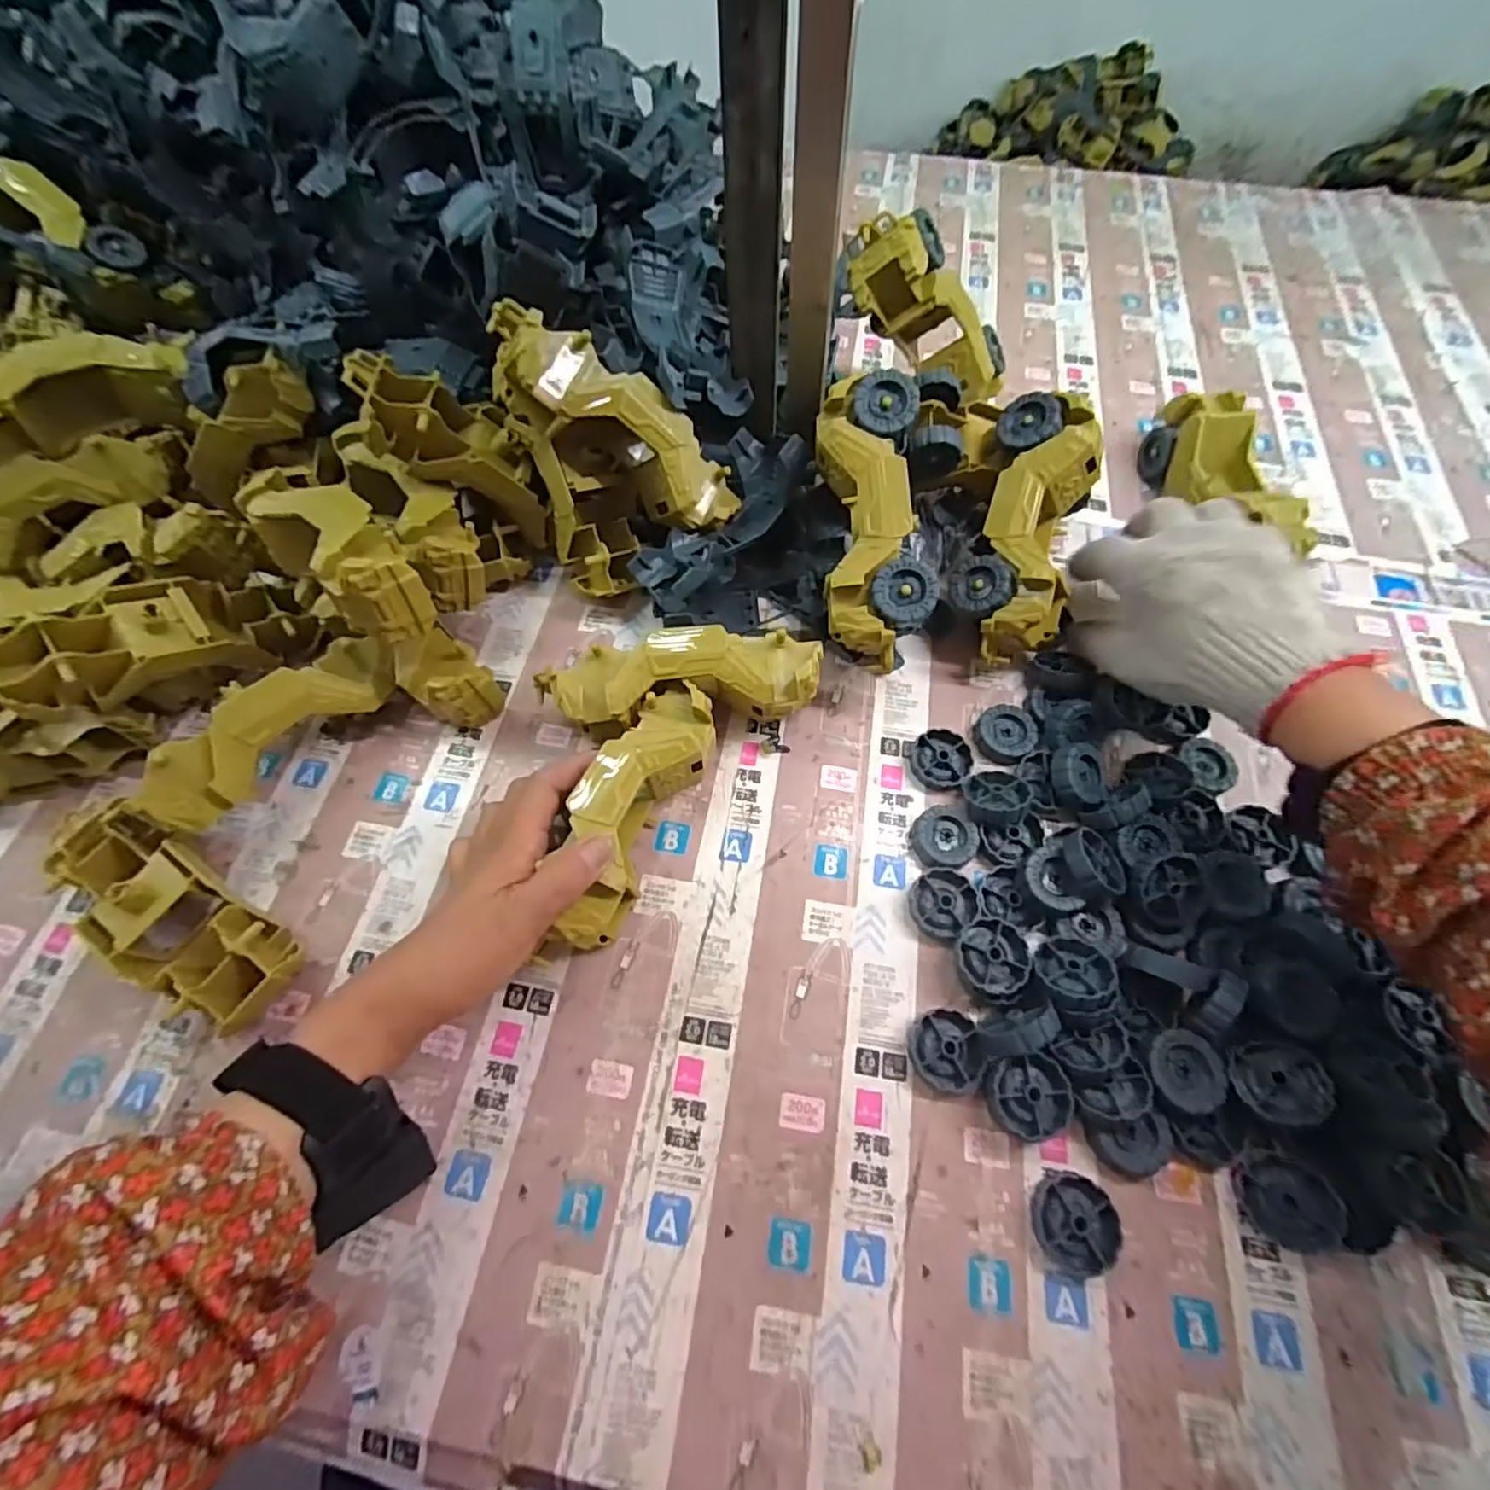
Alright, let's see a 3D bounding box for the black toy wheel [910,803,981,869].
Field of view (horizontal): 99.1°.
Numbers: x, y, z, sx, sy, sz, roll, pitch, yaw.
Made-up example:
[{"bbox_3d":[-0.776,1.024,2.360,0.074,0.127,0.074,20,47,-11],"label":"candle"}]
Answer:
[{"bbox_3d":[0.122,0.056,0.388,0.039,0.013,0.037,-1,65,1],"label":"black toy wheel"}]

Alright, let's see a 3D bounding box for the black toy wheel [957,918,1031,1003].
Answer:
[{"bbox_3d":[0.136,0.120,0.351,0.037,0.018,0.042,-12,65,-4],"label":"black toy wheel"}]

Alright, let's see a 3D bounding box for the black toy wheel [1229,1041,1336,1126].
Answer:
[{"bbox_3d":[0.264,0.166,0.312,0.037,0.013,0.037,-12,64,26],"label":"black toy wheel"}]

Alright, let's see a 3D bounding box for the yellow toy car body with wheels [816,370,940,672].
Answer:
[{"bbox_3d":[0.077,-0.134,0.405,0.060,0.079,0.167,-5,94,-1],"label":"yellow toy car body with wheels"}]

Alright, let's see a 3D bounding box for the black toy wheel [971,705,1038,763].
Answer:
[{"bbox_3d":[0.172,-0.007,0.420,0.039,0.011,0.037,-1,65,1],"label":"black toy wheel"}]

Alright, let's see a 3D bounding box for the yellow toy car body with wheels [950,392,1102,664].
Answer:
[{"bbox_3d":[0.185,-0.140,0.419,0.072,0.057,0.164,13,91,7],"label":"yellow toy car body with wheels"}]

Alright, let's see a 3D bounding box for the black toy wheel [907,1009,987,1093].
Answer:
[{"bbox_3d":[0.108,0.164,0.341,0.037,0.011,0.038,-1,65,1],"label":"black toy wheel"}]

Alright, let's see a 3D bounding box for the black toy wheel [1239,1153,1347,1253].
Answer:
[{"bbox_3d":[0.264,0.220,0.308,0.038,0.012,0.039,-21,62,22],"label":"black toy wheel"}]

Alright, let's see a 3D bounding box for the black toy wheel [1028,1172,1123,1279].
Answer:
[{"bbox_3d":[0.161,0.233,0.309,0.038,0.010,0.041,-1,65,1],"label":"black toy wheel"}]

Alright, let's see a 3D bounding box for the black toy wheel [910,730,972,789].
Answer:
[{"bbox_3d":[0.127,0.010,0.412,0.037,0.010,0.038,-1,65,1],"label":"black toy wheel"}]

